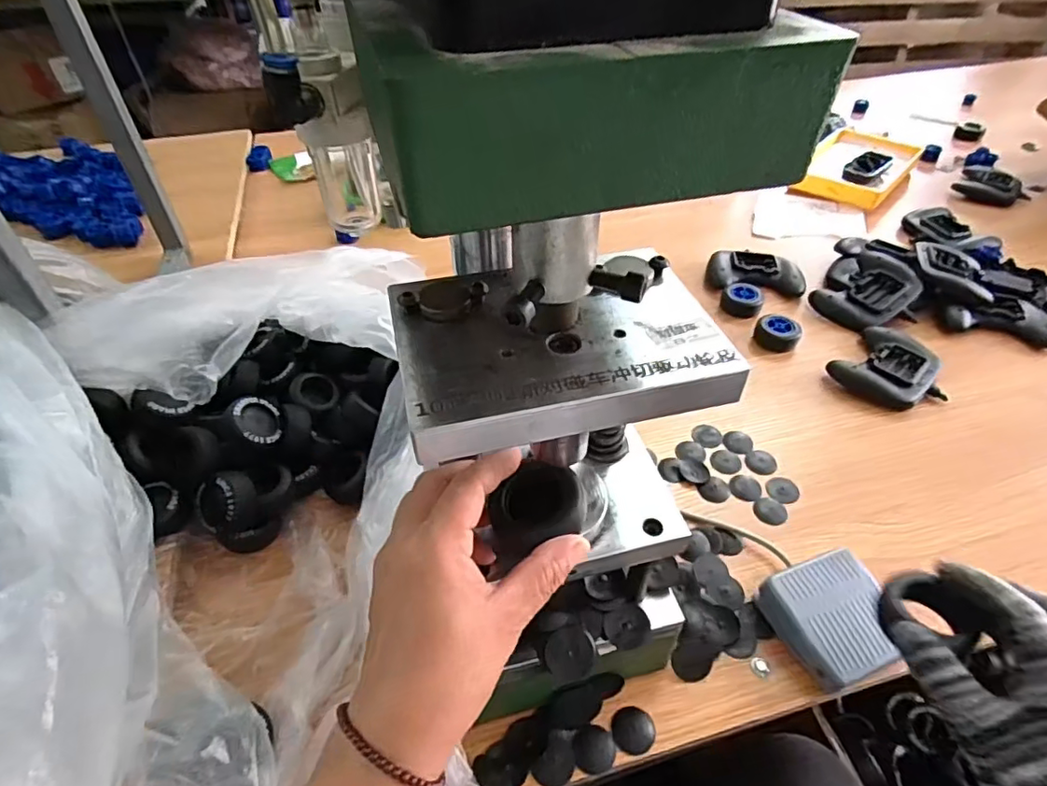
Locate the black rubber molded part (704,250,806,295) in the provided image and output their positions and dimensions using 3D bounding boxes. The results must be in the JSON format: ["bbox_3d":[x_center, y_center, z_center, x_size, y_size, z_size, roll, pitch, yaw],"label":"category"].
[{"bbox_3d":[0.325,-0.168,0.805,0.128,0.028,0.081,5,45,5],"label":"black rubber molded part"}]

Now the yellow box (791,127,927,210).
[{"bbox_3d":[0.611,-0.421,1.044,0.160,0.046,0.247,31,52,28],"label":"yellow box"}]

